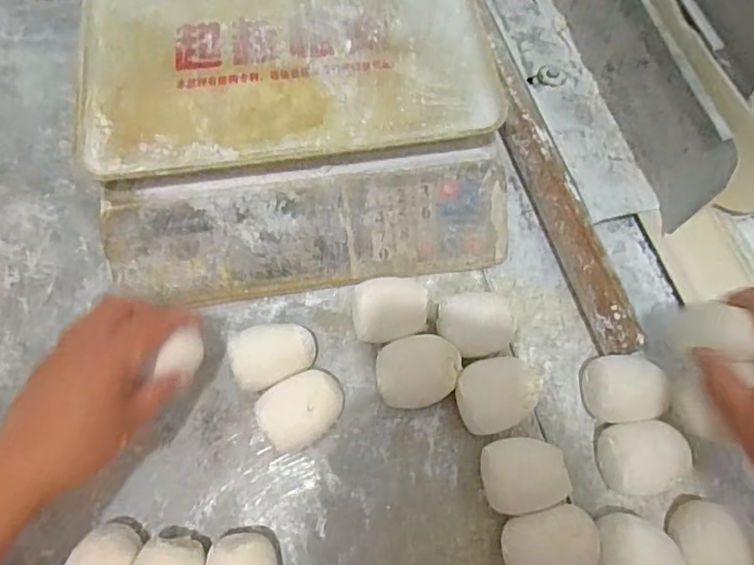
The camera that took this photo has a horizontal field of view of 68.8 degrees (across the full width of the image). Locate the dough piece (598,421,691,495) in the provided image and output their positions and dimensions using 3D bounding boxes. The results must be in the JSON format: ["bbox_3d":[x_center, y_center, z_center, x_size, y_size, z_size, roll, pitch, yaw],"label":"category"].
[{"bbox_3d":[0.204,0.133,0.415,0.070,0.033,0.053,-3,68,-2],"label":"dough piece"}]

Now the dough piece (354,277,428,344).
[{"bbox_3d":[0.009,0.026,0.454,0.064,0.043,0.050,-3,68,-2],"label":"dough piece"}]

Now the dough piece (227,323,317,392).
[{"bbox_3d":[-0.081,0.060,0.439,0.063,0.042,0.045,-23,70,-9],"label":"dough piece"}]

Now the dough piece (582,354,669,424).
[{"bbox_3d":[0.198,0.084,0.434,0.070,0.039,0.052,0,68,-1],"label":"dough piece"}]

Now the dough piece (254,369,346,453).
[{"bbox_3d":[-0.058,0.097,0.424,0.062,0.040,0.053,-35,73,-13],"label":"dough piece"}]

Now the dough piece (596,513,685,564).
[{"bbox_3d":[0.183,0.196,0.390,0.058,0.040,0.054,0,68,0],"label":"dough piece"}]

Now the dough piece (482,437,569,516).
[{"bbox_3d":[0.109,0.145,0.412,0.058,0.032,0.050,-5,68,-3],"label":"dough piece"}]

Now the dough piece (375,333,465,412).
[{"bbox_3d":[0.032,0.071,0.434,0.064,0.045,0.052,-10,69,-4],"label":"dough piece"}]

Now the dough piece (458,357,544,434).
[{"bbox_3d":[0.093,0.087,0.427,0.063,0.054,0.050,-16,69,-7],"label":"dough piece"}]

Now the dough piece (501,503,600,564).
[{"bbox_3d":[0.125,0.194,0.401,0.064,0.033,0.052,-14,69,-6],"label":"dough piece"}]

